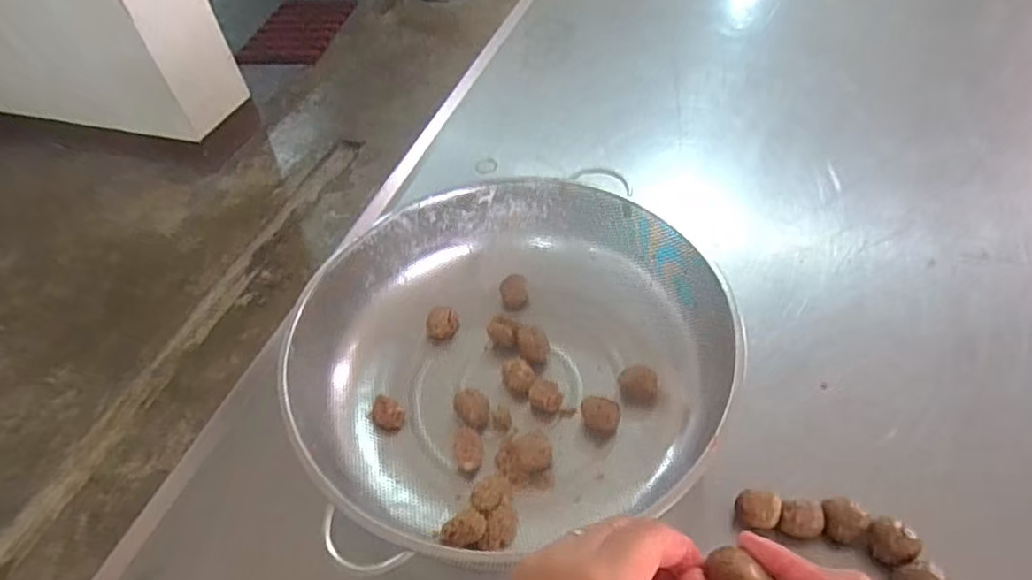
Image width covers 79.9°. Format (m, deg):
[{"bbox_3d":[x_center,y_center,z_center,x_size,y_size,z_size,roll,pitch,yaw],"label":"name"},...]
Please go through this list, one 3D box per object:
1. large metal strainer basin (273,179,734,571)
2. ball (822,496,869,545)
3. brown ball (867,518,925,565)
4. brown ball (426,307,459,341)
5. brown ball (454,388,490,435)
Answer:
[{"bbox_3d":[-0.010,0.045,0.603,0.355,0.109,0.334,-3,49,3],"label":"large metal strainer basin"},{"bbox_3d":[0.267,0.191,0.503,0.032,0.029,0.030,-3,49,3],"label":"ball"},{"bbox_3d":[0.301,0.201,0.493,0.032,0.029,0.034,-3,49,3],"label":"brown ball"},{"bbox_3d":[-0.080,0.038,0.673,0.034,0.027,0.029,-14,49,-6],"label":"brown ball"},{"bbox_3d":[-0.041,0.118,0.599,0.031,0.027,0.039,-17,49,-9],"label":"brown ball"}]

